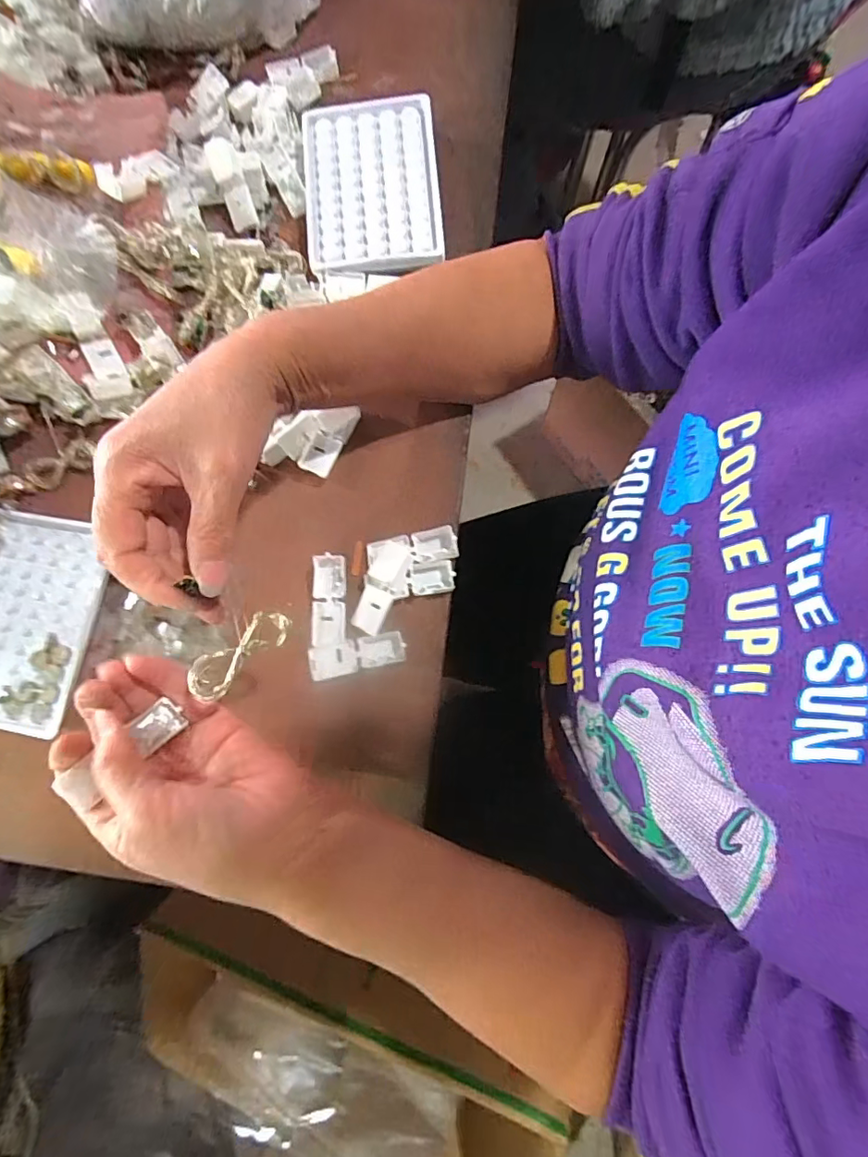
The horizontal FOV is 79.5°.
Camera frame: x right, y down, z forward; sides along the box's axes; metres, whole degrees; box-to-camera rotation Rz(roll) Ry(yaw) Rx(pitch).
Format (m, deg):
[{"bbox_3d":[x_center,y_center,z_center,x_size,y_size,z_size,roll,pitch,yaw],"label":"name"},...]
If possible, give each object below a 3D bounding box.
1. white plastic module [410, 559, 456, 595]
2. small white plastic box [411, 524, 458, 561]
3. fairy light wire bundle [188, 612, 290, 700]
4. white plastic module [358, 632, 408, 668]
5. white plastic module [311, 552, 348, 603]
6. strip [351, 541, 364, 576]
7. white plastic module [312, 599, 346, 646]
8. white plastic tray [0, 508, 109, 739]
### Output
[{"bbox_3d":[-0.001,-0.001,0.320,0.026,0.012,0.020,-6,77,1],"label":"white plastic module"},{"bbox_3d":[0.001,-0.021,0.323,0.027,0.018,0.019,-3,77,1],"label":"small white plastic box"},{"bbox_3d":[-0.090,0.034,0.243,0.051,0.010,0.019,-43,79,-7],"label":"fairy light wire bundle"},{"bbox_3d":[-0.031,0.042,0.310,0.027,0.013,0.017,-9,77,0],"label":"white plastic module"},{"bbox_3d":[-0.064,0.000,0.321,0.020,0.014,0.028,-3,77,1],"label":"white plastic module"},{"bbox_3d":[-0.048,-0.013,0.330,0.006,0.004,0.023,7,78,0],"label":"strip"},{"bbox_3d":[-0.064,0.027,0.316,0.021,0.007,0.027,-3,78,-2],"label":"white plastic module"},{"bbox_3d":[-0.261,0.024,0.327,0.096,0.012,0.130,9,78,4],"label":"white plastic tray"}]

